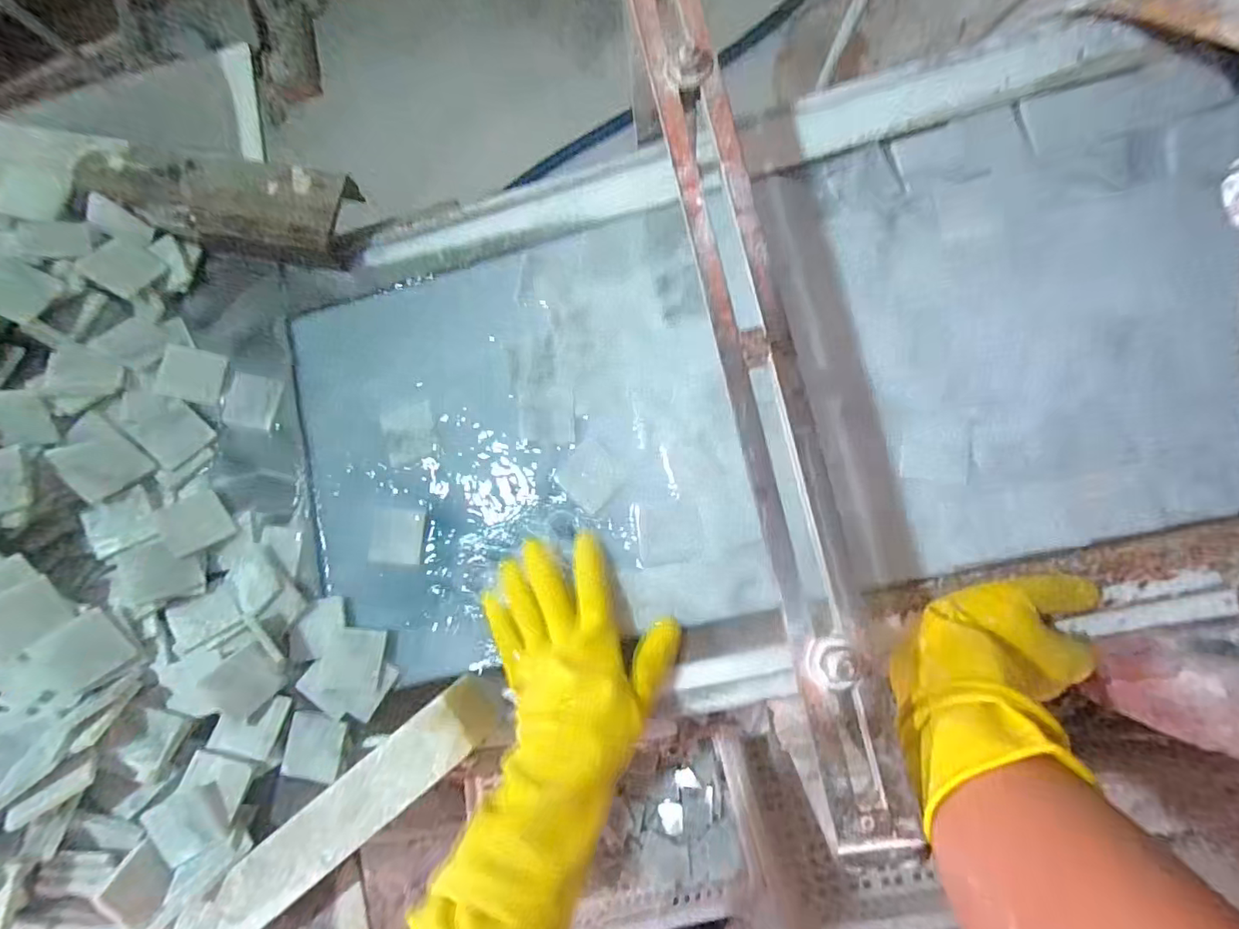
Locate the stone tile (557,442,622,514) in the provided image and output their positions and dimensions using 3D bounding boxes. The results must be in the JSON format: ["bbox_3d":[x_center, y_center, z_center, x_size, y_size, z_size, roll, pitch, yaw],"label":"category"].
[{"bbox_3d":[-0.025,0.011,0.493,0.047,0.004,0.050,-44,81,3],"label":"stone tile"}]

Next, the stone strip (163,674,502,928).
[{"bbox_3d":[-0.266,0.318,0.433,0.396,0.045,0.051,-39,81,-10],"label":"stone strip"}]

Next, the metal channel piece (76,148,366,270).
[{"bbox_3d":[-0.374,-0.246,0.518,0.239,0.042,0.085,9,87,-5],"label":"metal channel piece"}]

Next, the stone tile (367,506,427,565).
[{"bbox_3d":[-0.211,0.068,0.526,0.058,0.006,0.052,3,86,9],"label":"stone tile"}]

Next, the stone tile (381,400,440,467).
[{"bbox_3d":[-0.201,-0.028,0.533,0.050,0.006,0.053,-14,83,7],"label":"stone tile"}]

